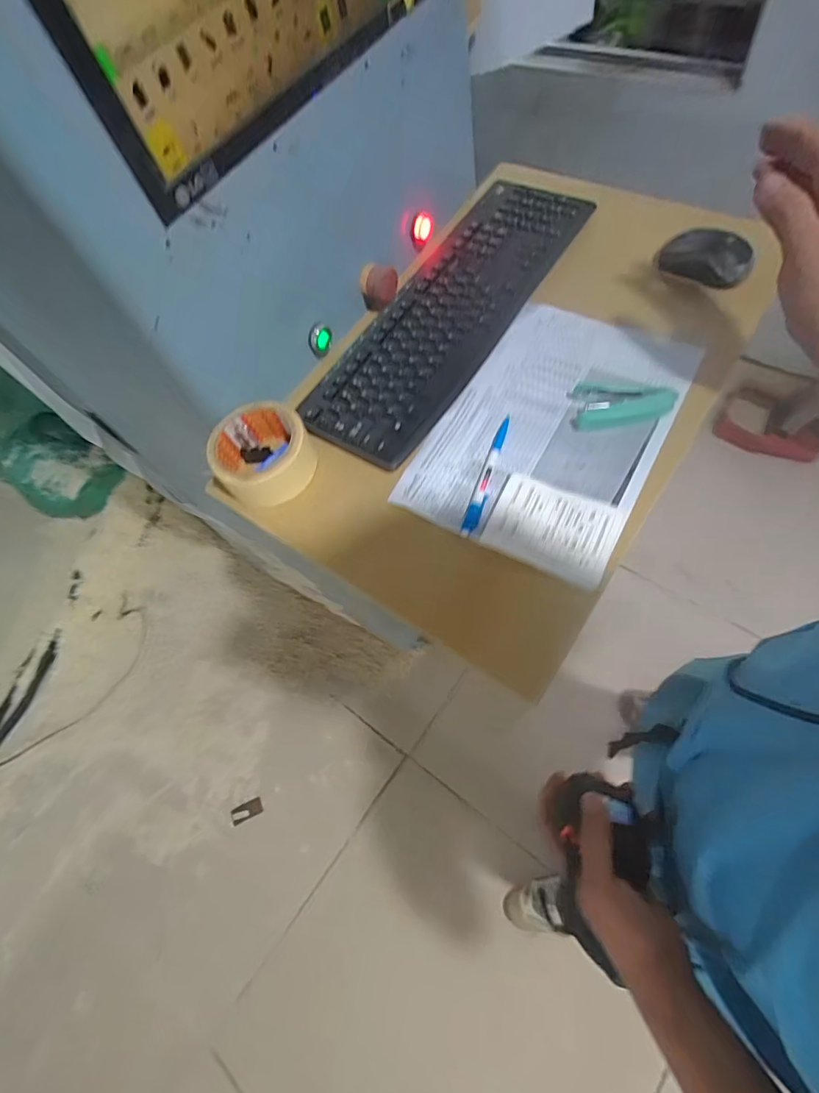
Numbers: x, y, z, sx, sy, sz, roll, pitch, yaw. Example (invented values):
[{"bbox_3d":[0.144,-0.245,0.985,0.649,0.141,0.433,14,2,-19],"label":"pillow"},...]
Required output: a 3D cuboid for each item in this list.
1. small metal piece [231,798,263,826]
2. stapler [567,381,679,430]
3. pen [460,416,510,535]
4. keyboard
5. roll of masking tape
[{"bbox_3d":[-0.466,0.759,1.454,0.090,0.007,0.044,-25,53,-7],"label":"small metal piece"},{"bbox_3d":[0.210,-0.140,0.502,0.091,0.025,0.057,-3,64,10],"label":"stapler"},{"bbox_3d":[0.077,-0.071,0.495,0.014,0.013,0.141,15,69,17],"label":"pen"},{"bbox_3d":[0.045,-0.275,0.584,0.137,0.015,0.438,31,75,19],"label":"keyboard"},{"bbox_3d":[-0.149,-0.096,0.518,0.096,0.057,0.093,-4,64,9],"label":"roll of masking tape"}]

